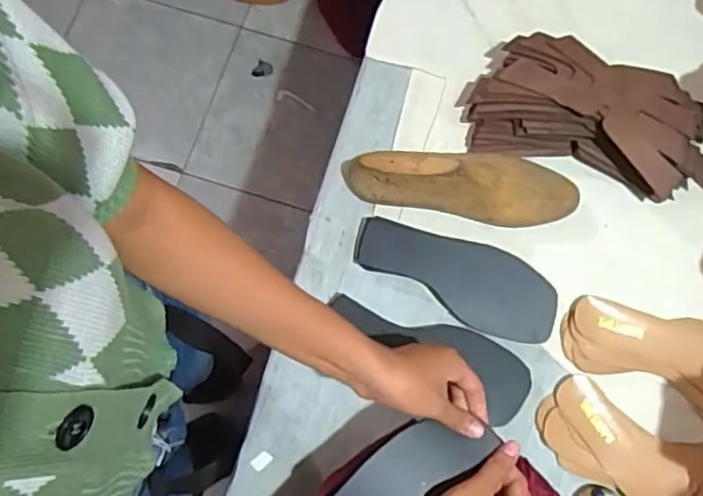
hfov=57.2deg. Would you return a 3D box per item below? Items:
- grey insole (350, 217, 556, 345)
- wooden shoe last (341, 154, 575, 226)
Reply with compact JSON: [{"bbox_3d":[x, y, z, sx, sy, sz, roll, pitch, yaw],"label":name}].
[{"bbox_3d":[0.108,0.034,0.678,0.213,0.008,0.087,15,83,3],"label":"grey insole"},{"bbox_3d":[0.118,-0.069,0.676,0.242,0.077,0.069,2,76,-1],"label":"wooden shoe last"}]

